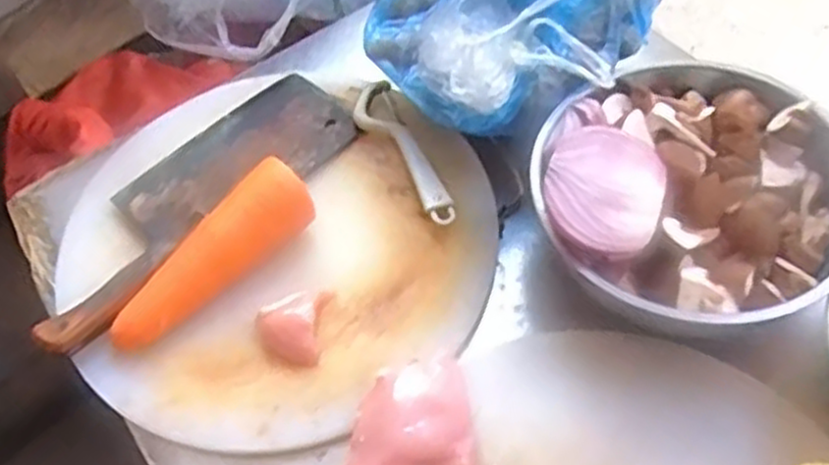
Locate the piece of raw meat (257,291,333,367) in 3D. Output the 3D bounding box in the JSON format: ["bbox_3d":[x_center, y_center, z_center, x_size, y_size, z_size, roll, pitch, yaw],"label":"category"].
[{"bbox_3d":[-0.092,0.070,0.594,0.048,0.018,0.053,6,58,9],"label":"piece of raw meat"}]

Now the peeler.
[{"bbox_3d":[-0.015,-0.074,0.687,0.042,0.020,0.176,-20,57,-8],"label":"peeler"}]

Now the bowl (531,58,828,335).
[{"bbox_3d":[0.205,-0.020,0.589,0.224,0.111,0.213,-2,57,4],"label":"bowl"}]

